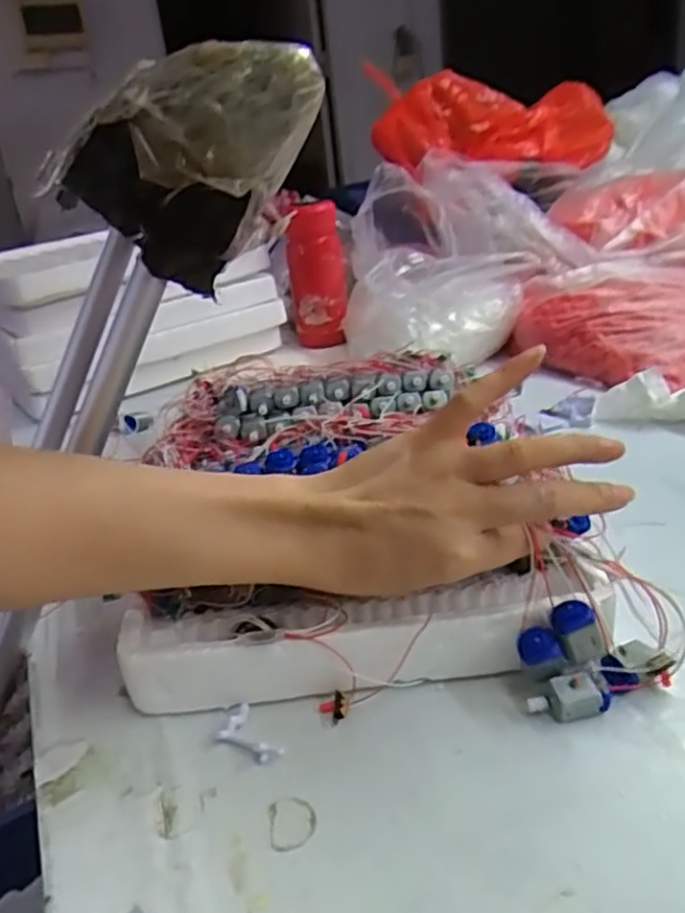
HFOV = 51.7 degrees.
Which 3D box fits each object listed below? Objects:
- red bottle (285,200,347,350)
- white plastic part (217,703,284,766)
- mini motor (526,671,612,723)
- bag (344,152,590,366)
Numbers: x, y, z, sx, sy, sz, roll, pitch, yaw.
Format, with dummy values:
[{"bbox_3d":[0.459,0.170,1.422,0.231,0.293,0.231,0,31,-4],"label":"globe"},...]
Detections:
[{"bbox_3d":[-0.034,-0.228,0.903,0.074,0.170,0.076,-8,25,1],"label":"red bottle"},{"bbox_3d":[-0.047,0.133,0.334,0.020,0.008,0.041,-22,28,-27],"label":"white plastic part"},{"bbox_3d":[0.104,0.113,0.326,0.036,0.019,0.014,-12,25,-8],"label":"mini motor"},{"bbox_3d":[0.130,-0.262,0.883,0.264,0.166,0.326,-8,25,1],"label":"bag"}]

